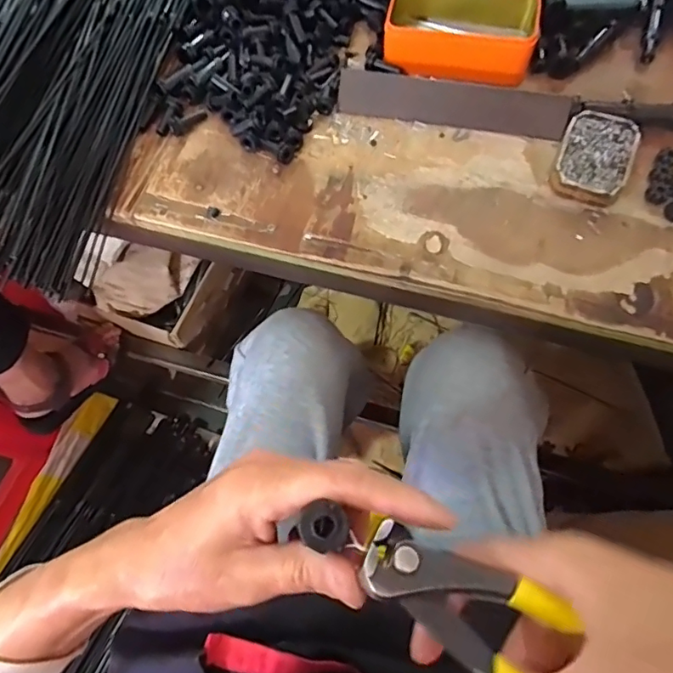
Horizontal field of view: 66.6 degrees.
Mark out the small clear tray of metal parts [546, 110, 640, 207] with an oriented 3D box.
[{"bbox_3d":[0.234,-0.161,0.465,0.061,0.024,0.090,19,69,9],"label":"small clear tray of metal parts"}]

